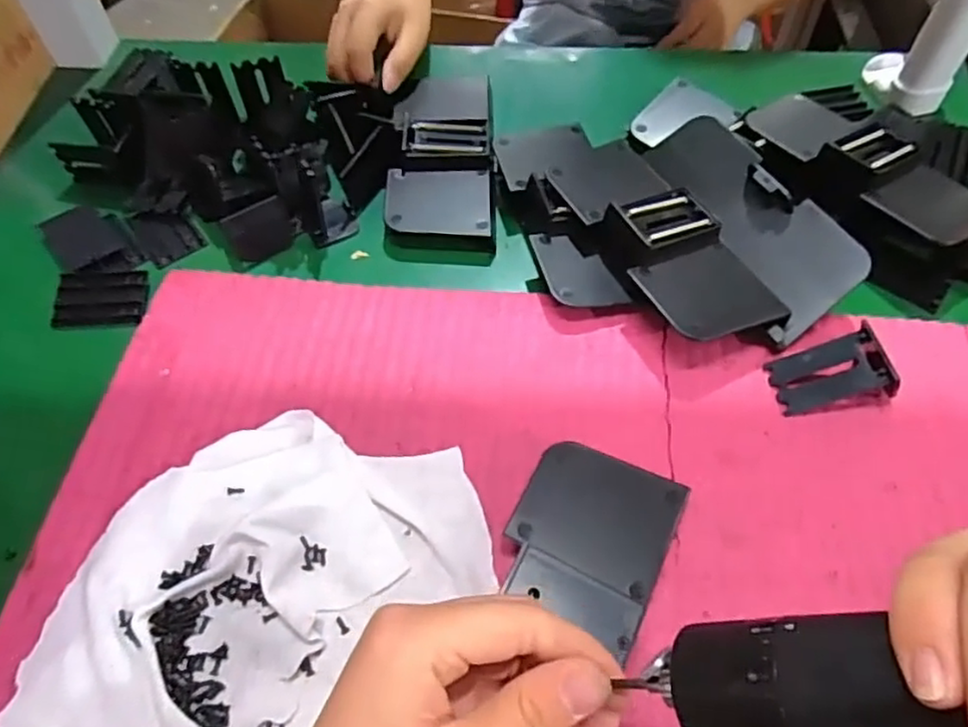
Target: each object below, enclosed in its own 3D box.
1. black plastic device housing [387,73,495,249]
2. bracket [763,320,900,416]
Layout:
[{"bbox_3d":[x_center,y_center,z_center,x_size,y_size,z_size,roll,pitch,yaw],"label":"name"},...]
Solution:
[{"bbox_3d":[-0.028,-0.155,0.482,0.073,0.022,0.170,0,57,1],"label":"black plastic device housing"},{"bbox_3d":[0.191,0.005,0.371,0.056,0.028,0.036,-12,58,-7],"label":"bracket"}]

